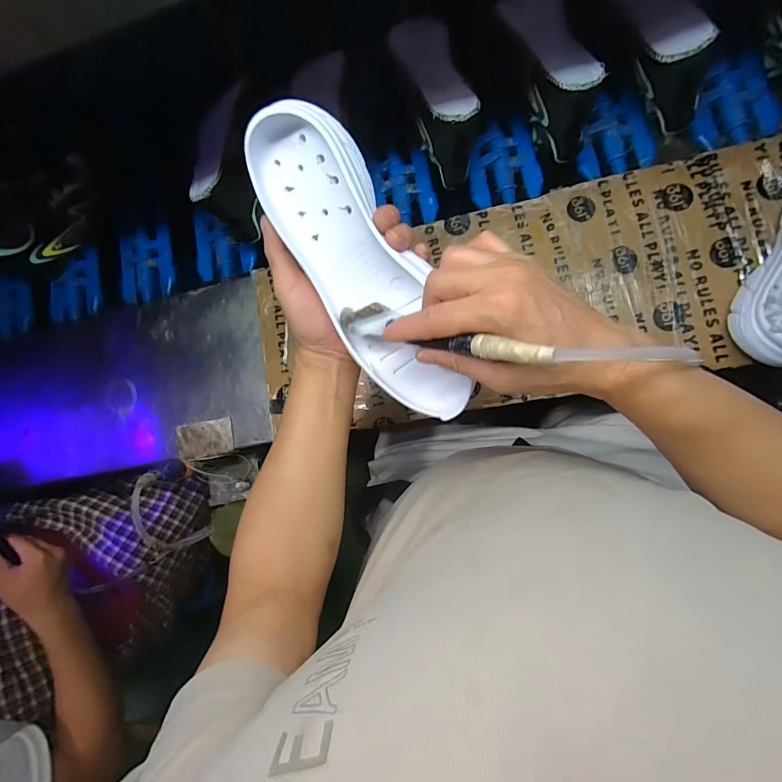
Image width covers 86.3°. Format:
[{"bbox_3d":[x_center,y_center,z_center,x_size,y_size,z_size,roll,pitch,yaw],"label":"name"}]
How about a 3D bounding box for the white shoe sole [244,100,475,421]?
[{"bbox_3d":[-0.026,-0.096,0.338,0.083,0.035,0.263,-28,98,7],"label":"white shoe sole"}]

